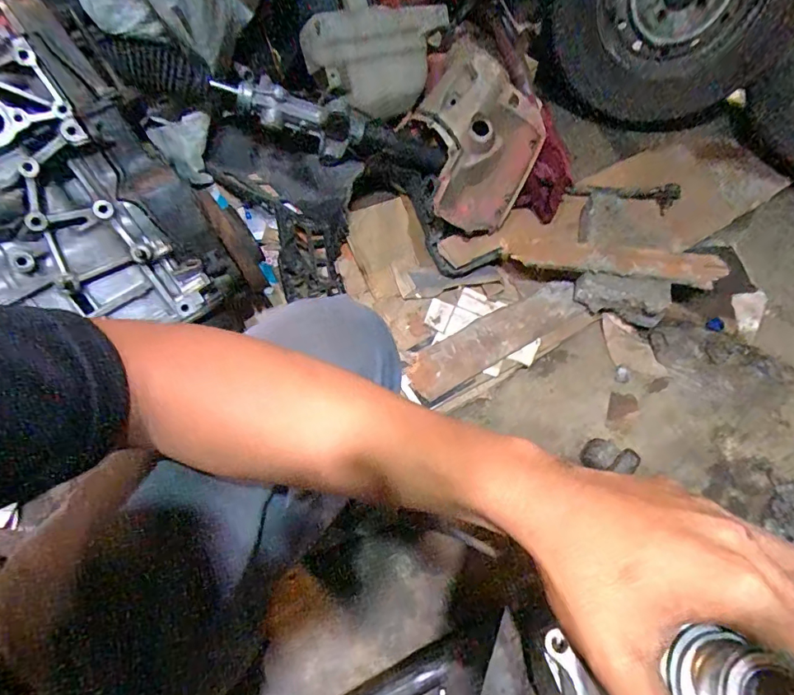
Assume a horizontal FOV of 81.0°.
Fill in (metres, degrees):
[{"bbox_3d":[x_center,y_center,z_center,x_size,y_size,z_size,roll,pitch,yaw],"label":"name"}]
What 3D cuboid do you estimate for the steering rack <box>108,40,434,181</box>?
[{"bbox_3d":[-0.200,-0.435,0.890,0.611,0.118,0.085,7,58,-29],"label":"steering rack"}]

